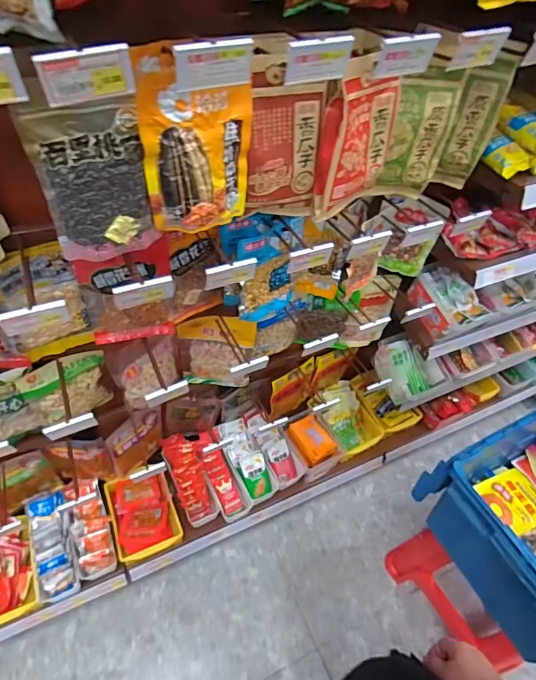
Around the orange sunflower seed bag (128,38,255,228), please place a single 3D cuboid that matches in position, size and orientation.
[{"bbox_3d":[-0.087,-0.247,0.546,0.144,0.223,0.020,-19,49,-22],"label":"orange sunflower seed bag"}]

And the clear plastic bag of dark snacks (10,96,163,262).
[{"bbox_3d":[-0.210,-0.188,0.523,0.123,0.184,0.034,-12,52,-15],"label":"clear plastic bag of dark snacks"}]

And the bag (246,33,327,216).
[{"bbox_3d":[0.023,-0.286,0.607,0.111,0.239,0.022,-13,45,-16],"label":"bag"}]

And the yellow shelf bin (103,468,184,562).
[{"bbox_3d":[-0.362,0.496,1.231,0.172,0.076,0.222,-16,53,-18],"label":"yellow shelf bin"}]

